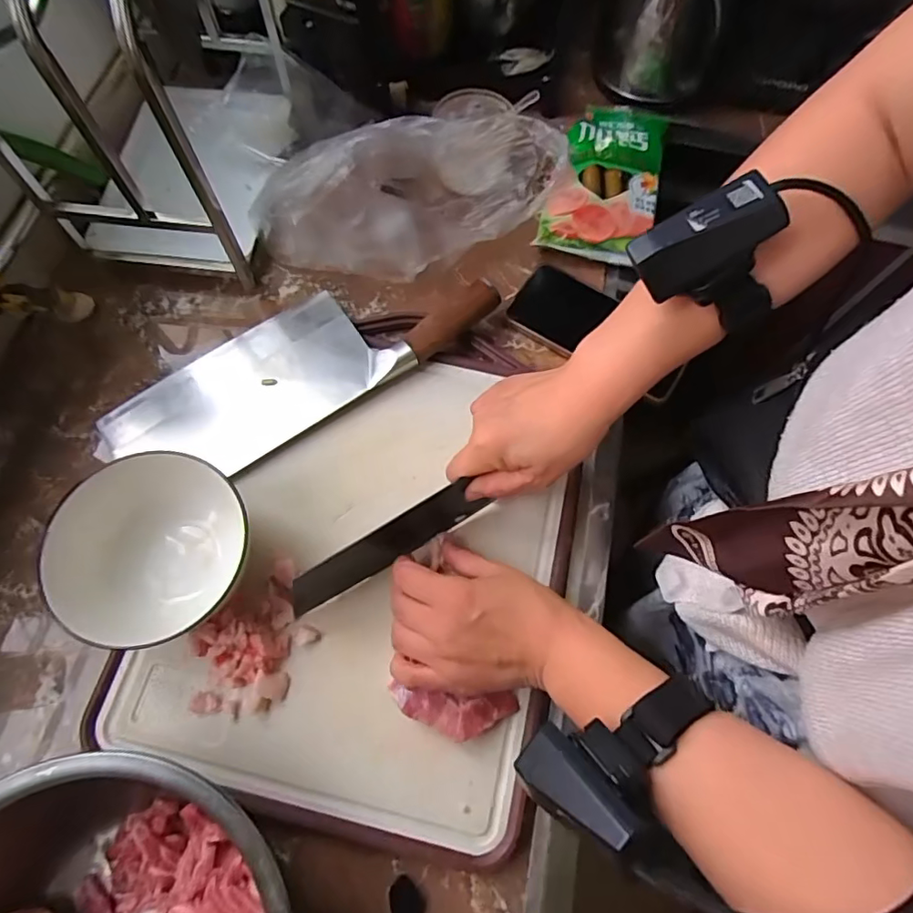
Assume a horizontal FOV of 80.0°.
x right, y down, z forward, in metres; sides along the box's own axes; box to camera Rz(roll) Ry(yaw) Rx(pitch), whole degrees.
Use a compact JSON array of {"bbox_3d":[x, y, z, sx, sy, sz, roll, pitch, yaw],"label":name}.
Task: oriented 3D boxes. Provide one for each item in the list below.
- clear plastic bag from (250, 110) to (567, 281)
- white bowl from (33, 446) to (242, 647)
[{"bbox_3d":[-0.042,-0.239,0.473,0.264,0.099,0.121,-22,71,-8],"label":"clear plastic bag"},{"bbox_3d":[-0.202,0.067,0.374,0.110,0.072,0.119,0,70,0],"label":"white bowl"}]

